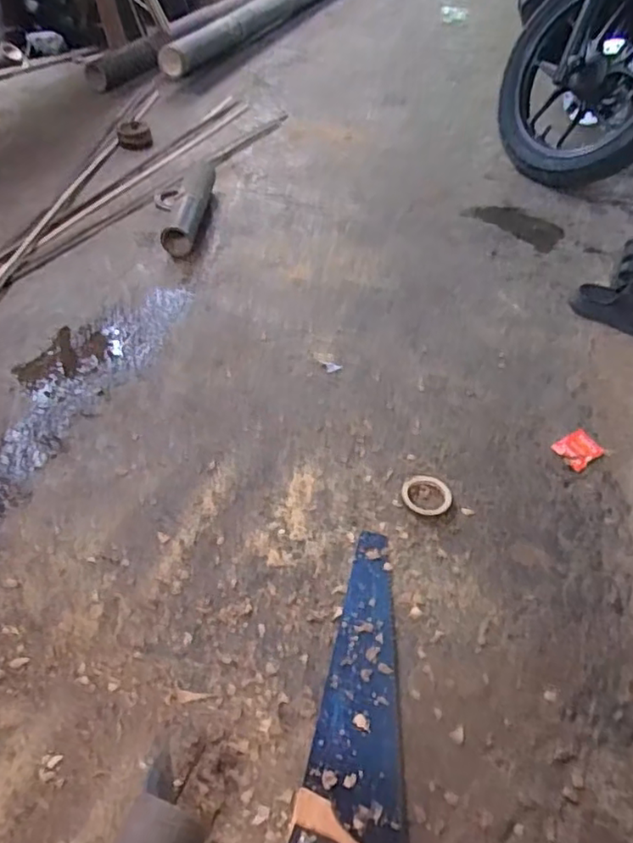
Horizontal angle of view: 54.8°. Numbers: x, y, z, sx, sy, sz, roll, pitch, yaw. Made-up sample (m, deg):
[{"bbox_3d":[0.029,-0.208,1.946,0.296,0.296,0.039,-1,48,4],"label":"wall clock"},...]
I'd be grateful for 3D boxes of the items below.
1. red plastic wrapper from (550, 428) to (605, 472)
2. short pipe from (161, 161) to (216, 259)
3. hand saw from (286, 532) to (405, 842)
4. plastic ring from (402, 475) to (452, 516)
[{"bbox_3d":[0.401,0.042,0.936,0.056,0.017,0.056,-23,54,-20],"label":"red plastic wrapper"},{"bbox_3d":[-0.290,-0.493,1.397,0.073,0.070,0.303,3,48,2],"label":"short pipe"},{"bbox_3d":[0.056,0.320,0.663,0.108,0.021,0.453,10,43,9],"label":"hand saw"},{"bbox_3d":[0.158,0.105,0.876,0.070,0.004,0.068,1,49,-1],"label":"plastic ring"}]

